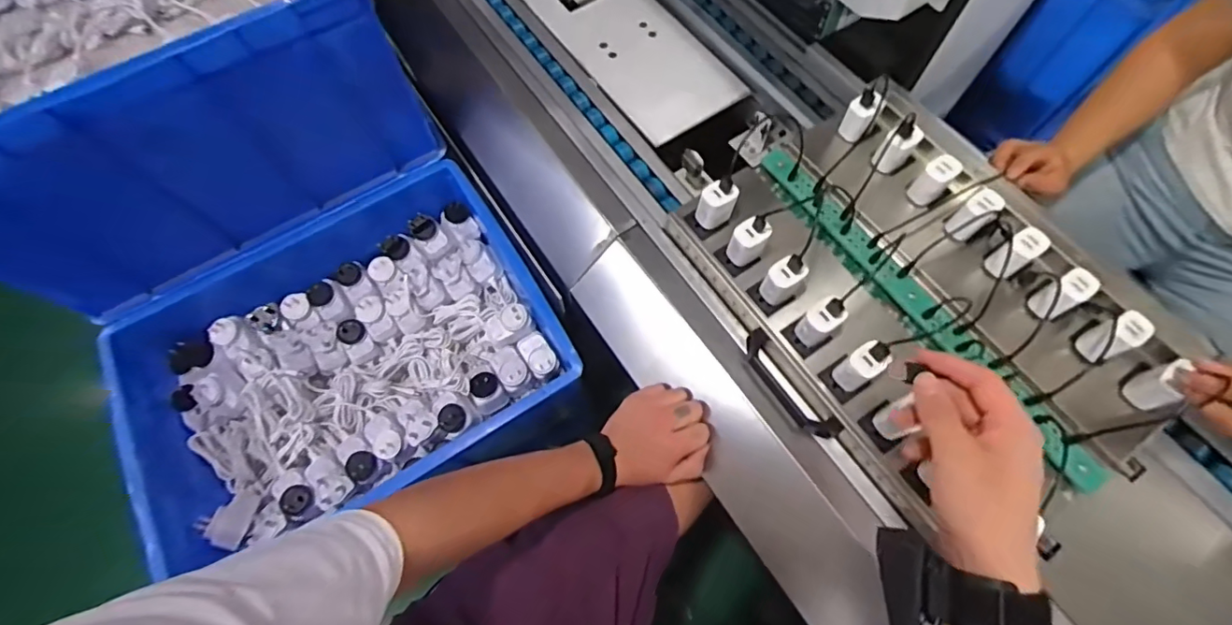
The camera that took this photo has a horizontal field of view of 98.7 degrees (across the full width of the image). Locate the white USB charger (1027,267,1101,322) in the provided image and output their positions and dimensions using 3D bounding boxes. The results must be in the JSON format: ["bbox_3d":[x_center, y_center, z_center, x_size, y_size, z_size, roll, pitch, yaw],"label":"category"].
[{"bbox_3d":[0.474,-0.017,0.565,0.049,0.049,0.031,-30,70,-11],"label":"white USB charger"}]

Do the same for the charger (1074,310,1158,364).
[{"bbox_3d":[0.507,0.026,0.539,0.039,0.052,0.033,-21,68,-7],"label":"charger"}]

